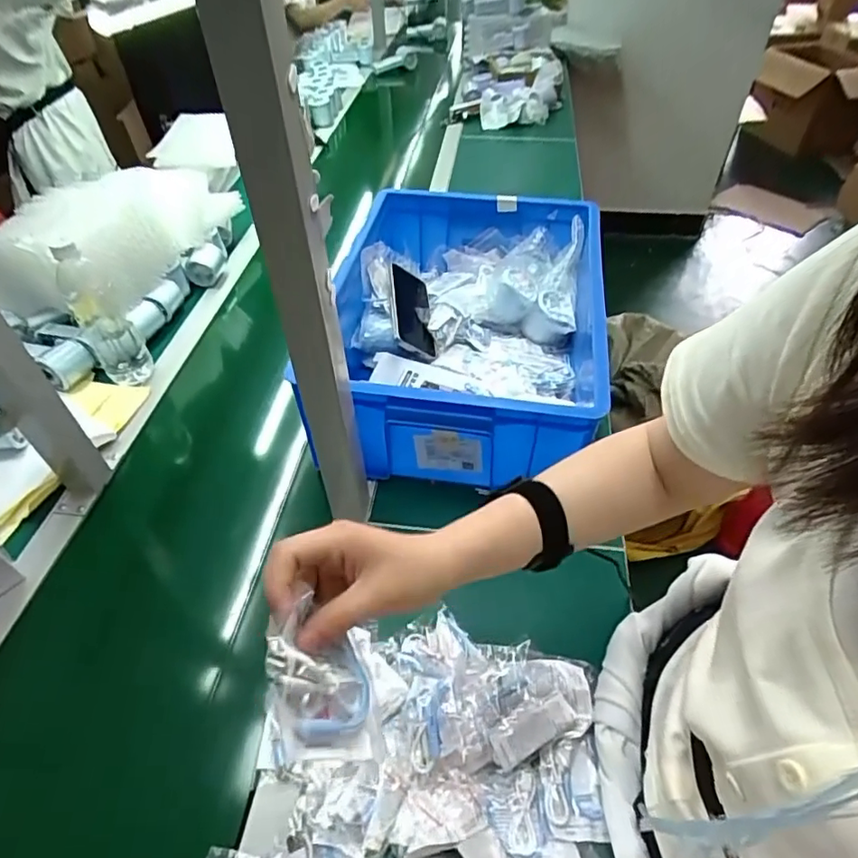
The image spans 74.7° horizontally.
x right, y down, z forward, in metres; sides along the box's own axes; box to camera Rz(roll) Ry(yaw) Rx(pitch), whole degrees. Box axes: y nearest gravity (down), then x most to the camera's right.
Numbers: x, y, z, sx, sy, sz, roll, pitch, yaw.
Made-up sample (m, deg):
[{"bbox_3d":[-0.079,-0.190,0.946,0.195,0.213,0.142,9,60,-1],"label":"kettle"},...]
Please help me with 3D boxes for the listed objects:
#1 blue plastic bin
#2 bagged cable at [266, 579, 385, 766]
[{"bbox_3d":[0.052,-0.145,0.782,0.339,0.172,0.457,6,46,7],"label":"blue plastic bin"},{"bbox_3d":[-0.053,0.129,0.290,0.014,0.083,0.071,-21,53,22],"label":"bagged cable"}]

